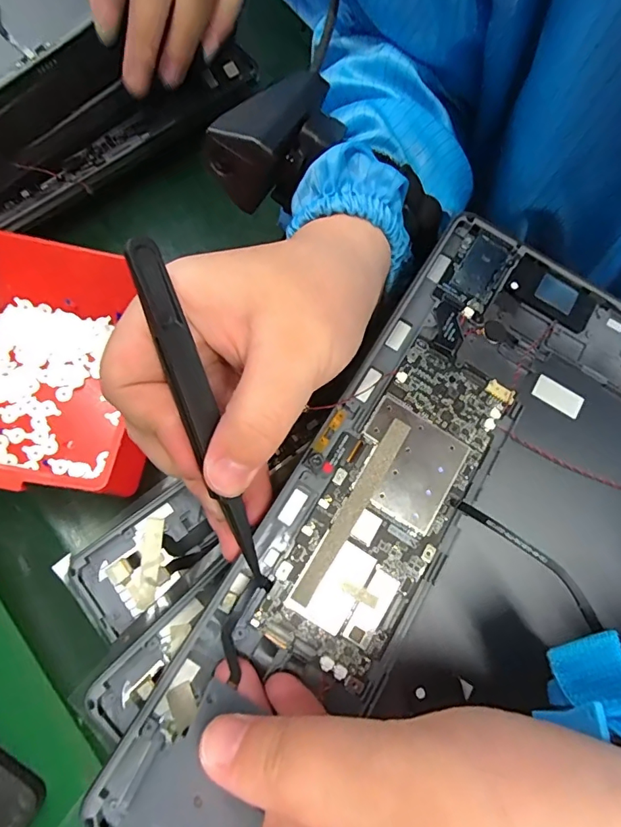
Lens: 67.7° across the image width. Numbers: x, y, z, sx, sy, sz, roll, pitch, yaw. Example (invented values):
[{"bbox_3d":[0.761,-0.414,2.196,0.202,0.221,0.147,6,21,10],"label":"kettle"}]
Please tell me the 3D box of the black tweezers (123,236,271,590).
[{"bbox_3d":[-0.033,0.002,0.141,0.010,0.006,0.109,-19,96,-6],"label":"black tweezers"}]

